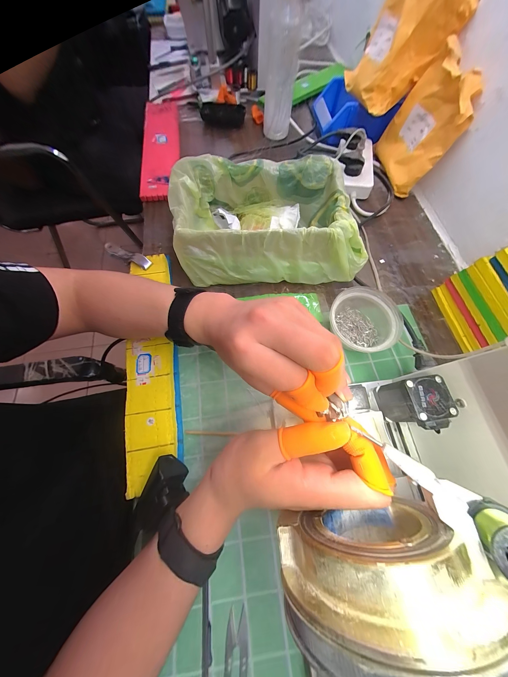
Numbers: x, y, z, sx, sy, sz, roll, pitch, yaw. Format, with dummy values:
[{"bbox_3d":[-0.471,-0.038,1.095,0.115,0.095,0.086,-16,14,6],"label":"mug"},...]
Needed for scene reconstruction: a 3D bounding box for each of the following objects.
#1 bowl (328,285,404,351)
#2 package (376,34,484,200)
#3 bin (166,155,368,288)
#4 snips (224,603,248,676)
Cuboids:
[{"bbox_3d":[0.165,-0.023,0.323,0.089,0.057,0.094,1,69,-2],"label":"bowl"},{"bbox_3d":[0.321,-0.403,0.416,0.063,0.164,0.162,-1,69,-2],"label":"package"},{"bbox_3d":[0.015,-0.181,0.347,0.296,0.112,0.161,3,69,0],"label":"bin"},{"bbox_3d":[-0.018,0.333,0.206,0.022,0.010,0.098,2,69,-1],"label":"snips"}]

